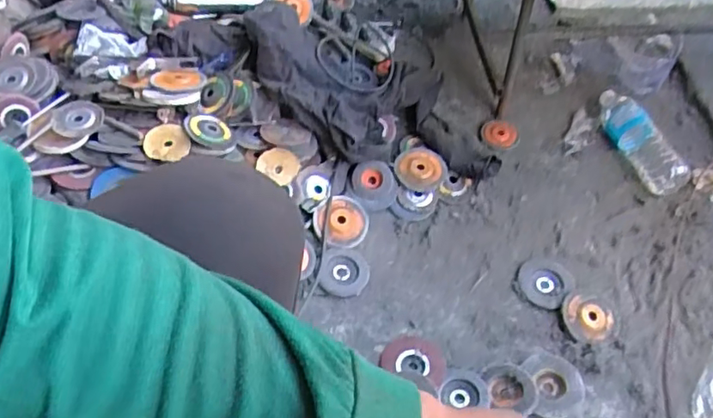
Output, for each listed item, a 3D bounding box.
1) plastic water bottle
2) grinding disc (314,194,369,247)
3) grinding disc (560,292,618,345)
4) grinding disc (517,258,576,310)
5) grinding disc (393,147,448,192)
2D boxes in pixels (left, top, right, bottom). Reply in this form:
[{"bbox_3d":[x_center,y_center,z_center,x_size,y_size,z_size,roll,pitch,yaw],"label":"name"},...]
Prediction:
[{"bbox_3d":[0.555,-0.141,1.163,0.070,0.083,0.250,-21,59,-17],"label":"plastic water bottle"},{"bbox_3d":[-0.024,0.023,1.040,0.099,0.022,0.093,-31,62,-23],"label":"grinding disc"},{"bbox_3d":[0.380,0.176,0.954,0.089,0.021,0.083,2,55,-2],"label":"grinding disc"},{"bbox_3d":[0.318,0.121,0.995,0.085,0.009,0.088,-1,59,2],"label":"grinding disc"},{"bbox_3d":[0.120,-0.075,1.107,0.095,0.020,0.091,0,67,-1],"label":"grinding disc"}]

